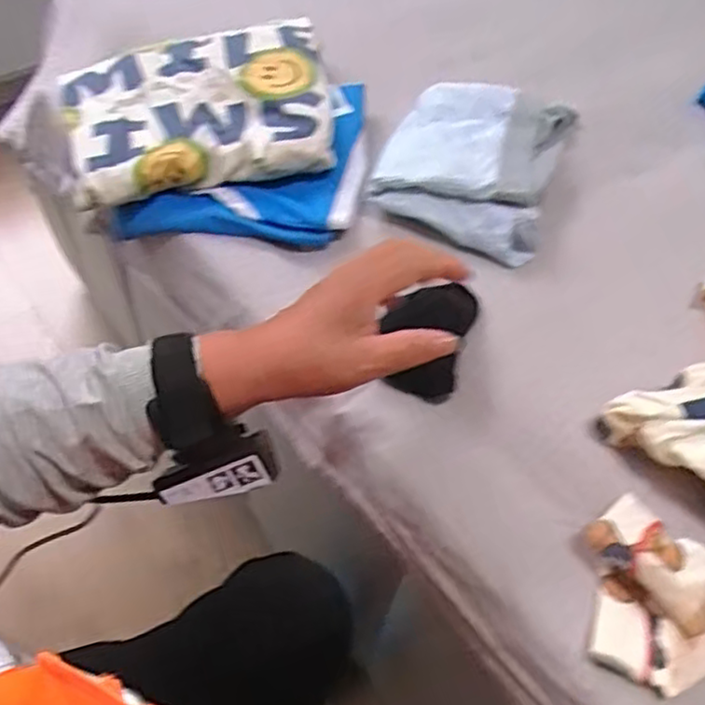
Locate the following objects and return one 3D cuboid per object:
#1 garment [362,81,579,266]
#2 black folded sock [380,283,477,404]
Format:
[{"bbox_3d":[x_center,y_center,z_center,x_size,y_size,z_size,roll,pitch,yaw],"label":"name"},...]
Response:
[{"bbox_3d":[0.115,-0.190,0.631,0.158,0.055,0.238,18,53,10],"label":"garment"},{"bbox_3d":[0.056,-0.012,0.511,0.063,0.030,0.094,17,53,9],"label":"black folded sock"}]

